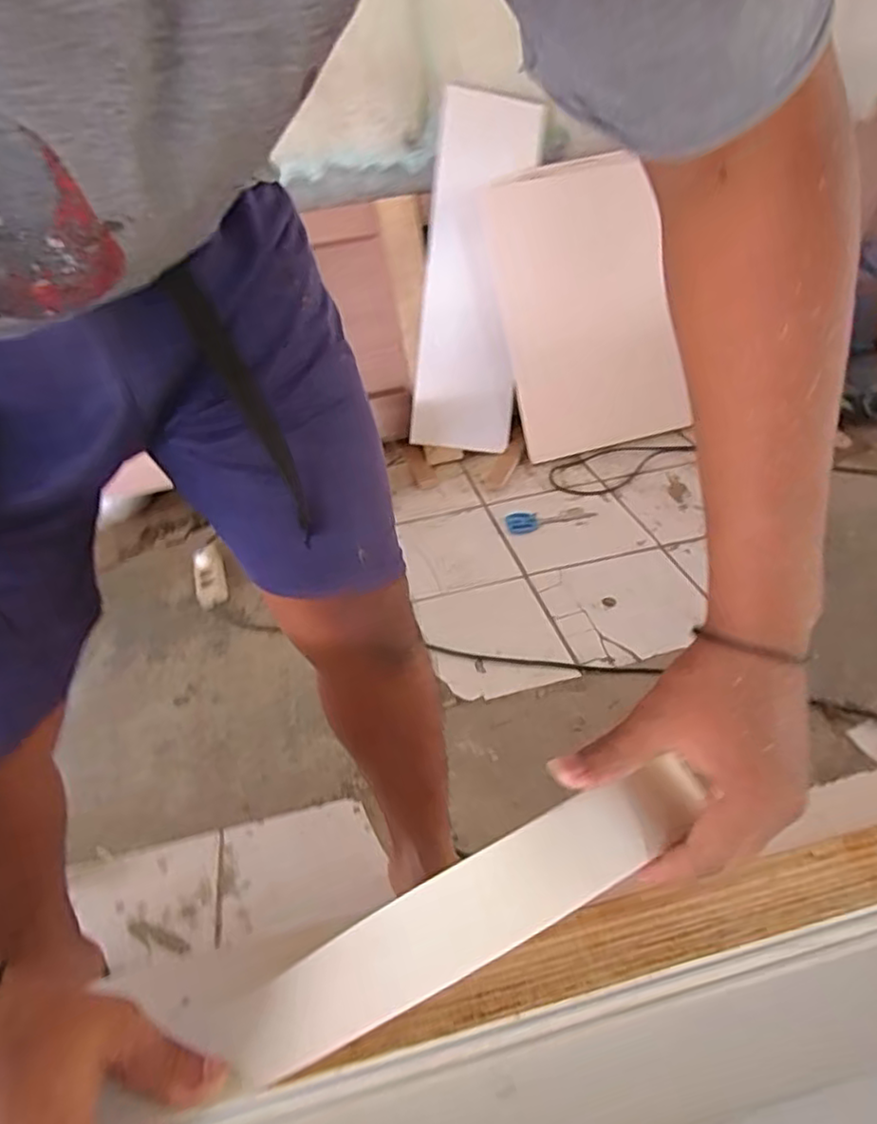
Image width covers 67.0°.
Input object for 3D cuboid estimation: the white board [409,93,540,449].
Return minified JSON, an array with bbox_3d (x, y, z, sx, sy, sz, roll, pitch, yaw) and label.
[{"bbox_3d":[0.093,-0.738,1.707,0.249,0.871,0.020,6,4,-3],"label":"white board"}]

